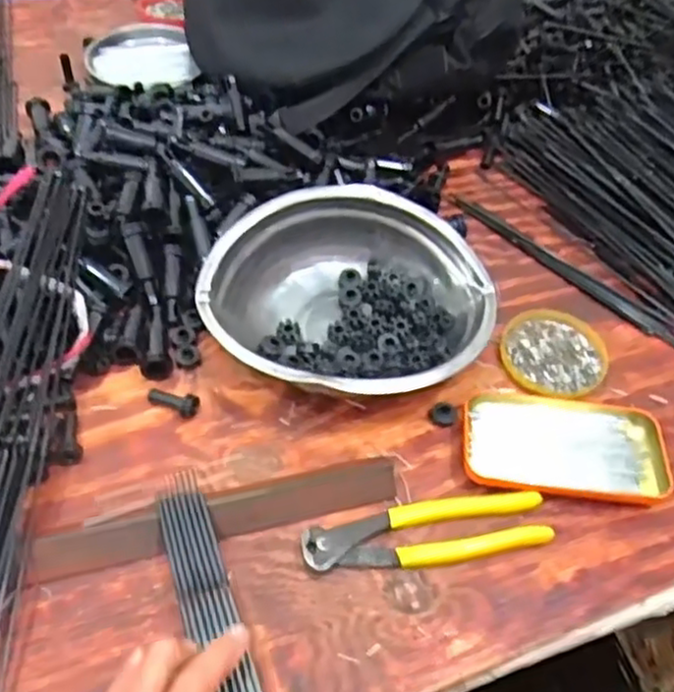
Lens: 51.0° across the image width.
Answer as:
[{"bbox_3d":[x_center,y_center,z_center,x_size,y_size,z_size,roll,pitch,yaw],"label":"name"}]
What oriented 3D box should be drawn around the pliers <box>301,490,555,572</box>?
[{"bbox_3d":[0.059,0.123,0.464,0.161,0.014,0.041,-7,52,-11],"label":"pliers"}]

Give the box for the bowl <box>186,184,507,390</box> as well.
[{"bbox_3d":[0.008,-0.036,0.545,0.218,0.067,0.181,-7,52,-10],"label":"bowl"}]

